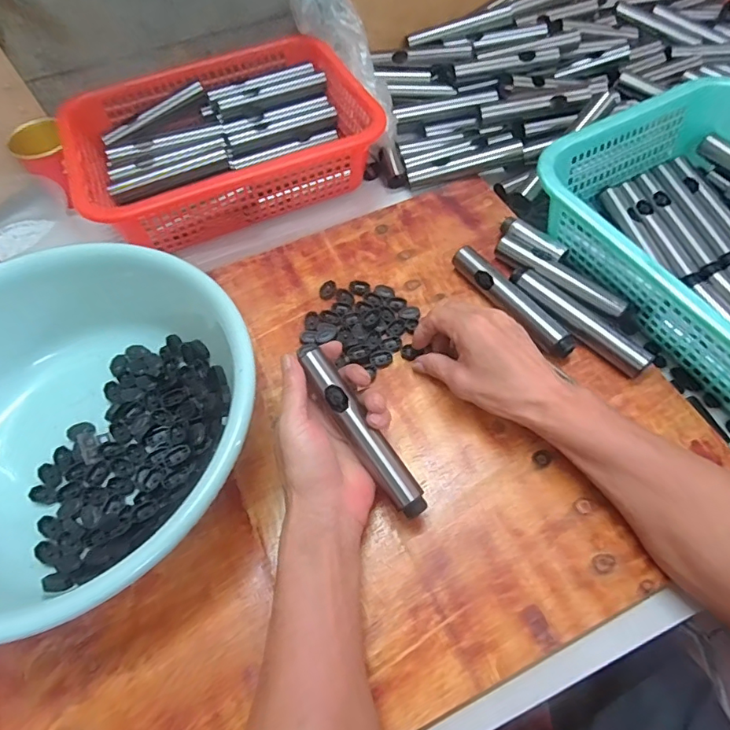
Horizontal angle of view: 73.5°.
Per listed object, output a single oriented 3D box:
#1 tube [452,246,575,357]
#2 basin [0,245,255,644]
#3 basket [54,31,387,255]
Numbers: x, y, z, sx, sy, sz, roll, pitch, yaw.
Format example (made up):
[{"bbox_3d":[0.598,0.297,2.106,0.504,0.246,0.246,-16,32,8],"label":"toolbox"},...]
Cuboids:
[{"bbox_3d":[0.146,-0.065,0.490,0.024,0.027,0.152,-35,65,-16],"label":"tube"},{"bbox_3d":[-0.217,0.063,0.382,0.266,0.099,0.249,-1,60,2],"label":"basin"},{"bbox_3d":[-0.171,-0.274,0.585,0.323,0.072,0.230,-24,62,-11],"label":"basket"}]

